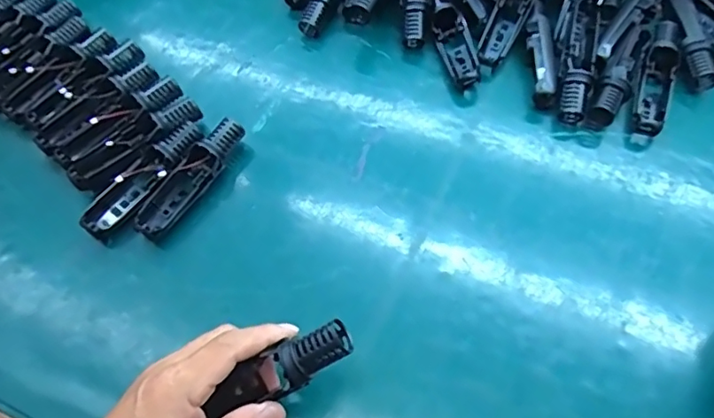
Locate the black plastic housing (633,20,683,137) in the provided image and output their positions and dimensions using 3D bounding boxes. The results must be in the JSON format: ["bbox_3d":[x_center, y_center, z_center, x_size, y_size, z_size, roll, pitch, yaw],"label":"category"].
[{"bbox_3d":[0.274,-0.118,0.483,0.029,0.025,0.118,17,63,12],"label":"black plastic housing"}]

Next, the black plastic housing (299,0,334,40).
[{"bbox_3d":[-0.032,-0.223,0.548,0.020,0.028,0.094,22,81,14],"label":"black plastic housing"}]

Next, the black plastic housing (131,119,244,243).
[{"bbox_3d":[-0.140,-0.026,0.452,0.026,0.033,0.119,30,67,18],"label":"black plastic housing"}]

